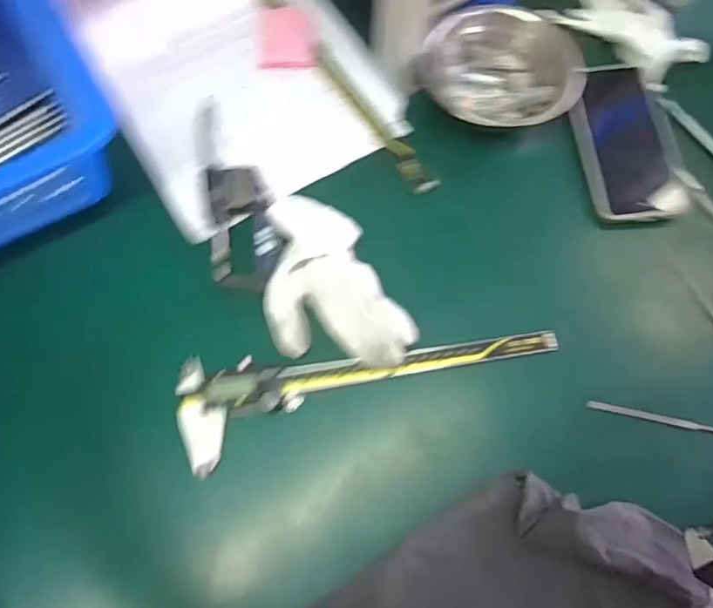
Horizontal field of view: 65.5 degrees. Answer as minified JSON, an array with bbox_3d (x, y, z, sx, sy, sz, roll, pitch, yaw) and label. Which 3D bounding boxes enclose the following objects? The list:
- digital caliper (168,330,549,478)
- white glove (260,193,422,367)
[{"bbox_3d":[0.010,0.052,0.422,0.284,0.020,0.076,-13,70,-8],"label":"digital caliper"},{"bbox_3d":[-0.028,-0.016,0.435,0.095,0.026,0.160,-23,72,-11],"label":"white glove"}]

